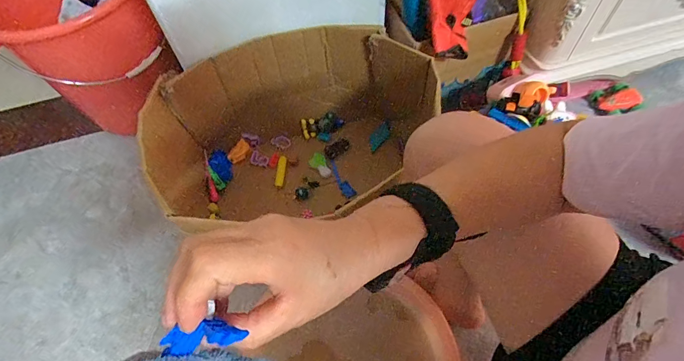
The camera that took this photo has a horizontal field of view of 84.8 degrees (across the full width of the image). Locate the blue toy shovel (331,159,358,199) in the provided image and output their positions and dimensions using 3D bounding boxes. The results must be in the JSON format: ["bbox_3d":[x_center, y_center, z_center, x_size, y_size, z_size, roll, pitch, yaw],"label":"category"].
[{"bbox_3d":[-0.004,-0.007,0.947,0.031,0.019,0.124,-24,60,-10],"label":"blue toy shovel"}]

